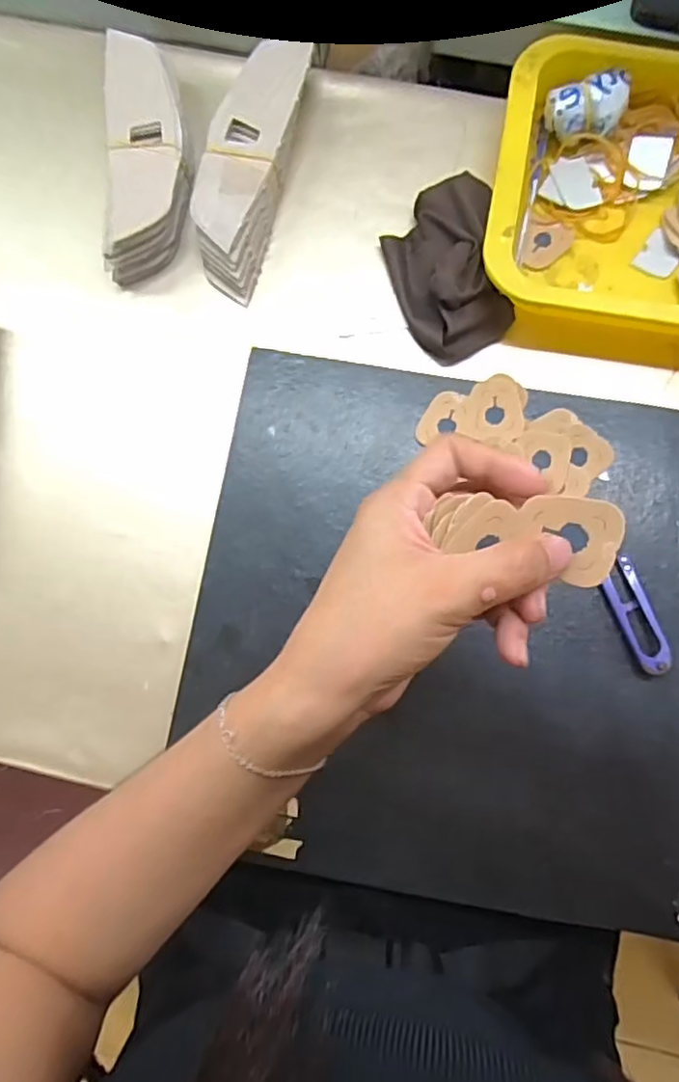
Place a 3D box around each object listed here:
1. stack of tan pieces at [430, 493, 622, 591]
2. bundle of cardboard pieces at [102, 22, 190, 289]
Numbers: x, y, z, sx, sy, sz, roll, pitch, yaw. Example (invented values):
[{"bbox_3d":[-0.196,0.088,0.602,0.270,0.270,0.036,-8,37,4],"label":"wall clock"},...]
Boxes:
[{"bbox_3d":[0.071,-0.003,0.242,0.071,0.014,0.031,8,80,-1],"label":"stack of tan pieces"},{"bbox_3d":[-0.133,-0.268,0.441,0.057,0.040,0.169,-3,79,1],"label":"bundle of cardboard pieces"}]

